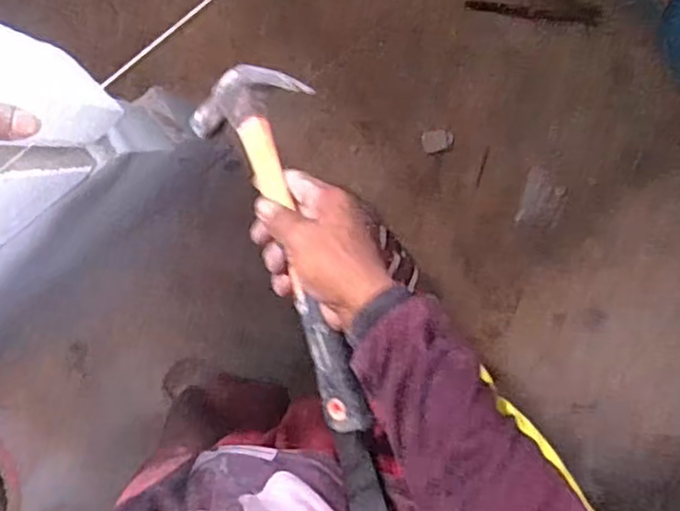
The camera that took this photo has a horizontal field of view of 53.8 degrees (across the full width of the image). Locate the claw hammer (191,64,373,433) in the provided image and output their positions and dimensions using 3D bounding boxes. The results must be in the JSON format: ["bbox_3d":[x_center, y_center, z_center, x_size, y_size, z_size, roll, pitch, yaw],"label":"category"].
[{"bbox_3d":[-0.026,-0.023,0.503,0.107,0.033,0.297,-42,65,37],"label":"claw hammer"}]

